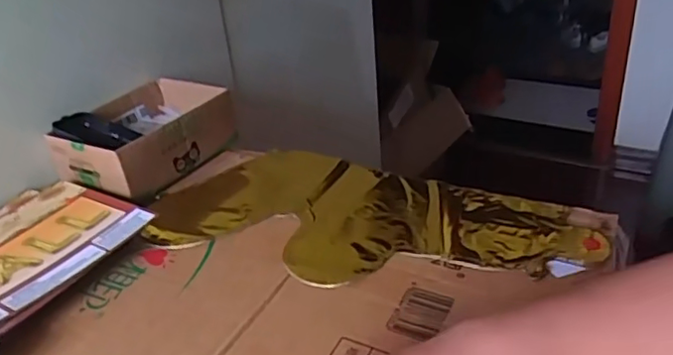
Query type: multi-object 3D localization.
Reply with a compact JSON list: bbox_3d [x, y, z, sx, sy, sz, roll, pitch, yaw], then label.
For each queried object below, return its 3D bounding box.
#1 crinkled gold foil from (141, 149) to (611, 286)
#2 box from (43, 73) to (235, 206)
[{"bbox_3d":[0.027,0.042,0.595,0.417,0.018,0.200,11,35,25],"label":"crinkled gold foil"},{"bbox_3d":[-0.224,-0.054,0.725,0.143,0.066,0.202,17,37,32],"label":"box"}]

